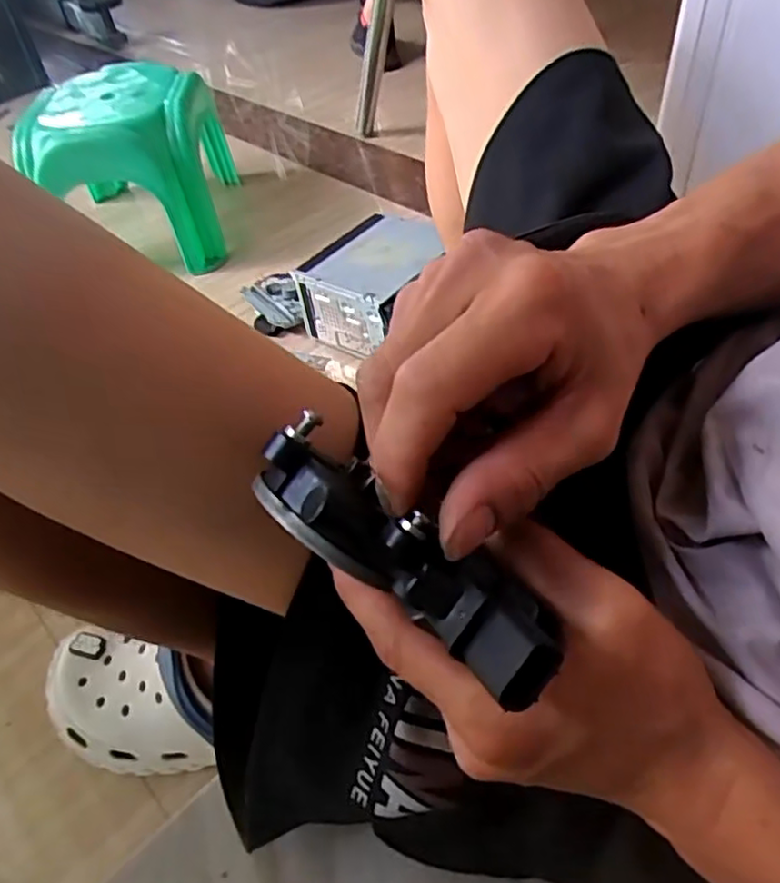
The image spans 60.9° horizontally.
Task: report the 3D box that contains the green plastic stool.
[{"bbox_3d":[-0.382,-0.420,0.996,0.231,0.218,0.246,-4,46,3],"label":"green plastic stool"}]

